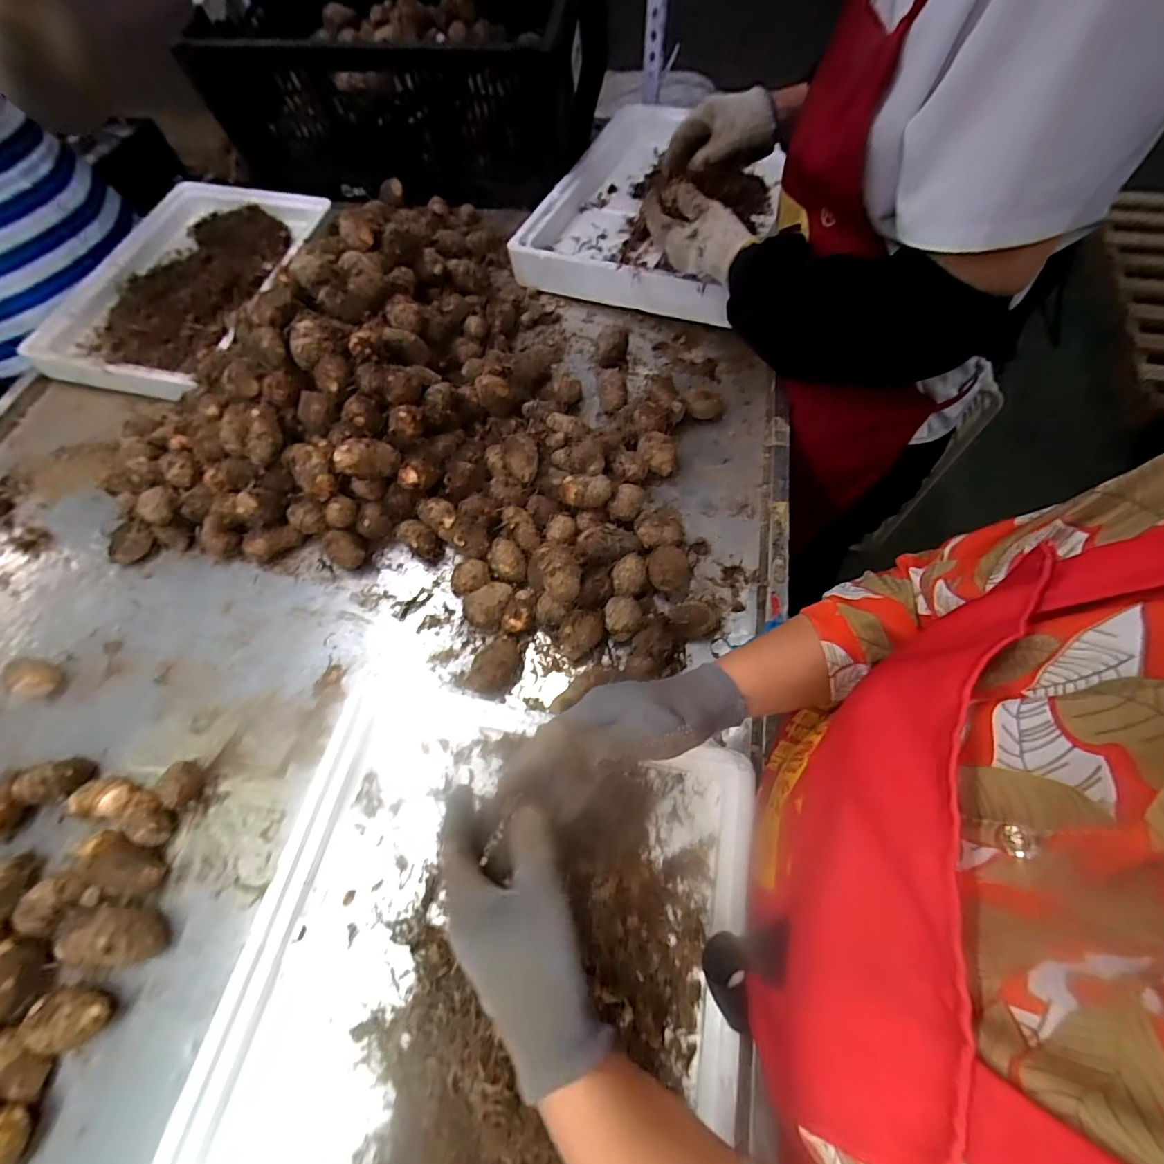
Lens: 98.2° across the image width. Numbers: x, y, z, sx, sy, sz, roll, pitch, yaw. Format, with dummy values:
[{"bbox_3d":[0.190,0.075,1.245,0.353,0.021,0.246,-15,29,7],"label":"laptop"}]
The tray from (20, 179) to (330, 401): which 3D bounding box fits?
[{"bbox_3d":[-0.620,-0.478,0.798,0.303,0.048,0.428,9,65,8],"label":"tray"}]

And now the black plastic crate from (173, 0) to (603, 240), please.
[{"bbox_3d":[-0.294,-0.877,0.885,0.611,0.217,0.376,8,65,8],"label":"black plastic crate"}]

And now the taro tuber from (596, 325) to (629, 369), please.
[{"bbox_3d":[0.042,-0.326,0.702,0.042,0.041,0.049,3,64,6],"label":"taro tuber"}]

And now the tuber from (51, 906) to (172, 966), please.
[{"bbox_3d":[-0.402,0.301,0.430,0.079,0.039,0.049,8,65,8],"label":"tuber"}]

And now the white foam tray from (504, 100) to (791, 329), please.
[{"bbox_3d":[0.121,-0.603,0.798,0.356,0.068,0.400,24,68,15],"label":"white foam tray"}]

